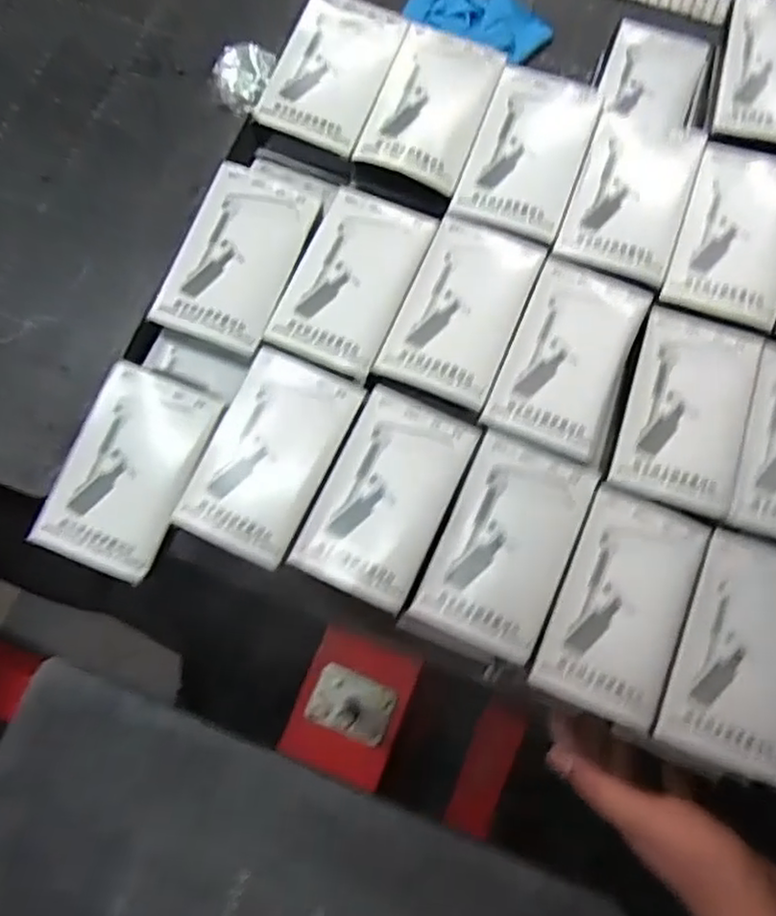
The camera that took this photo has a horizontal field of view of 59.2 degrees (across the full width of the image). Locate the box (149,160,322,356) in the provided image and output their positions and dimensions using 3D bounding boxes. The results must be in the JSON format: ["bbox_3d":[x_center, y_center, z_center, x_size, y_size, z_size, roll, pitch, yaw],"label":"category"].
[{"bbox_3d":[-0.089,-0.130,0.432,0.069,0.033,0.131,20,78,6],"label":"box"}]

